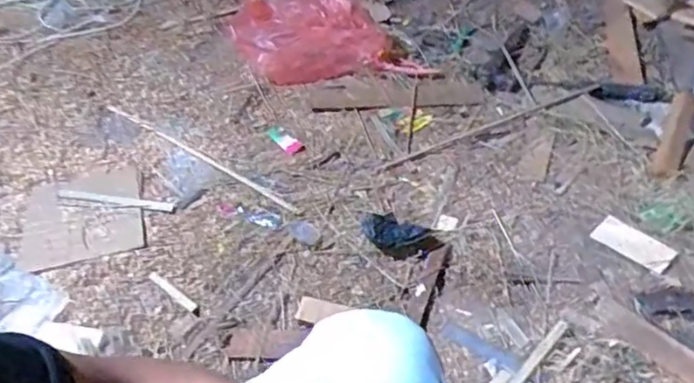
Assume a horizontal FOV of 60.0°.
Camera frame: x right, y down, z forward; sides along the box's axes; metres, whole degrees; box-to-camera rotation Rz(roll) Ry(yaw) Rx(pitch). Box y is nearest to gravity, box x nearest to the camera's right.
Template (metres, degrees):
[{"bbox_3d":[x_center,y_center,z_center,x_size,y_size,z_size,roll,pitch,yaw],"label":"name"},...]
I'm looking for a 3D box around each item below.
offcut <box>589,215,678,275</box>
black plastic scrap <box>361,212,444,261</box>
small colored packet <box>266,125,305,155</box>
[{"bbox_3d":[0.488,0.090,1.025,0.069,0.010,0.125,-36,55,-25],"label":"offcut"},{"bbox_3d":[0.091,0.081,1.066,0.141,0.021,0.076,27,55,25],"label":"black plastic scrap"},{"bbox_3d":[-0.125,-0.104,1.231,0.038,0.005,0.089,-40,66,-22],"label":"small colored packet"}]

